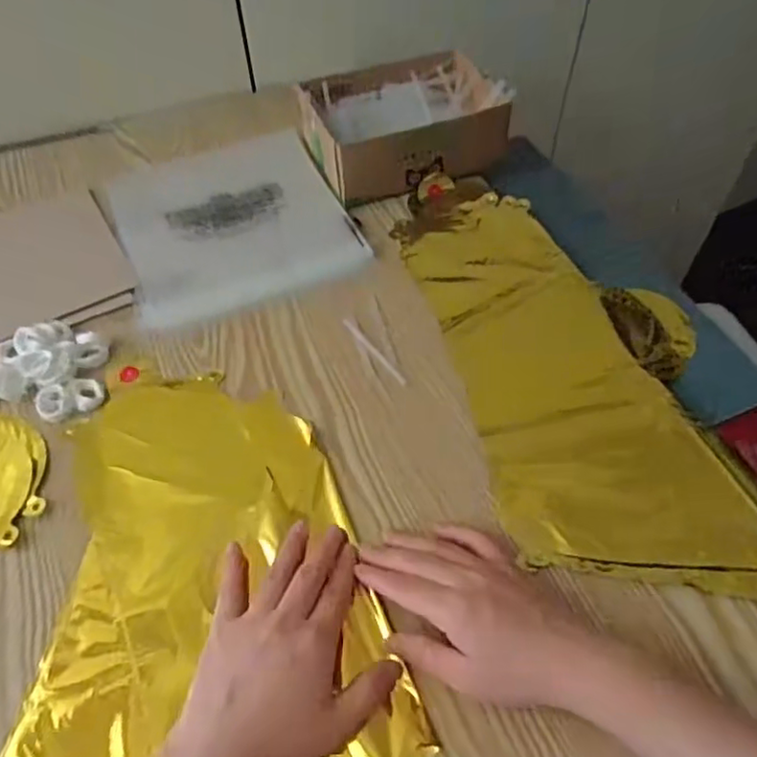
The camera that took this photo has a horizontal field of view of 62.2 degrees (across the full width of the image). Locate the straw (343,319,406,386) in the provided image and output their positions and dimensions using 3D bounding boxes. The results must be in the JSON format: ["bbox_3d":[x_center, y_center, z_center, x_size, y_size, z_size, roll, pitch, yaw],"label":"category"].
[{"bbox_3d":[-0.004,-0.024,0.509,0.007,0.004,0.084,-31,59,-19],"label":"straw"}]

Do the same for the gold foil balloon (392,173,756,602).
[{"bbox_3d":[0.151,-0.026,0.510,0.192,0.015,0.429,-12,55,-7],"label":"gold foil balloon"}]

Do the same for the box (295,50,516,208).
[{"bbox_3d":[0.024,-0.266,0.656,0.204,0.062,0.142,-14,55,-9],"label":"box"}]

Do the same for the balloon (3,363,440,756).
[{"bbox_3d":[-0.089,0.149,0.390,0.252,0.015,0.370,-1,54,1],"label":"balloon"}]

